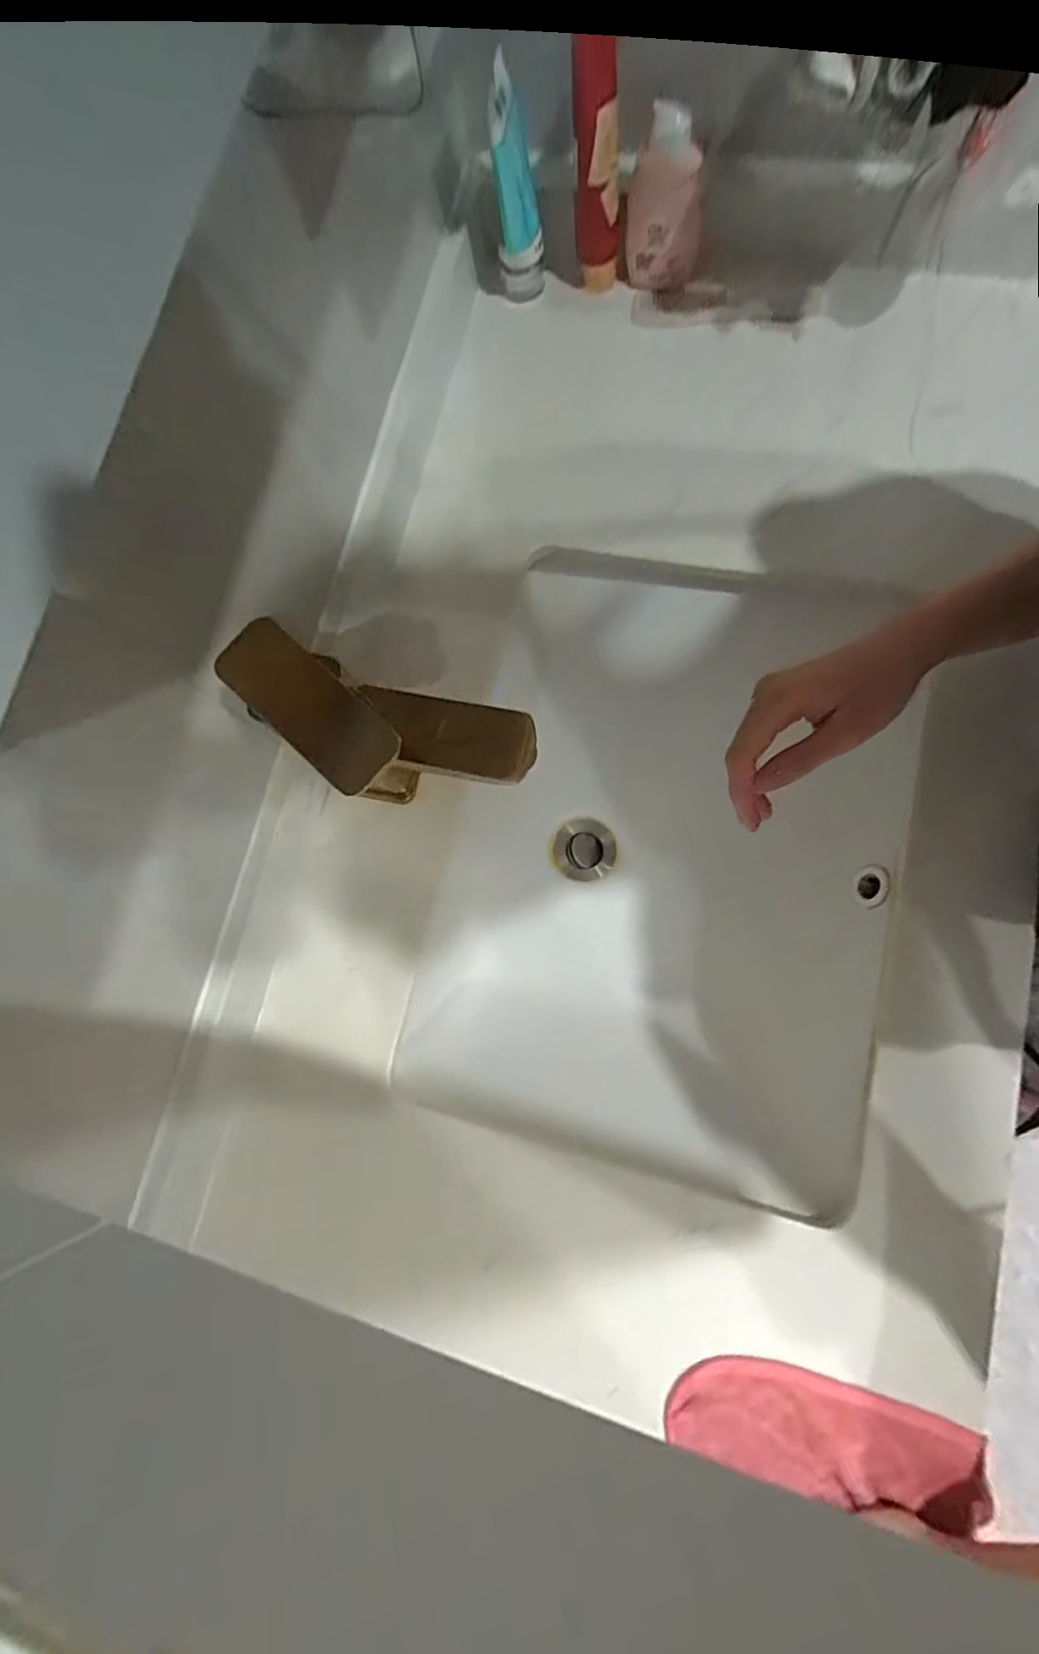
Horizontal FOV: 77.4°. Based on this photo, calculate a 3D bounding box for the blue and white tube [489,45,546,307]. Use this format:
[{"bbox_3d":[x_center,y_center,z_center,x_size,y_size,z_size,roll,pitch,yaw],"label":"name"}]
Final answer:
[{"bbox_3d":[0.000,-0.488,0.502,0.038,0.127,0.058,-3,77,7],"label":"blue and white tube"}]

